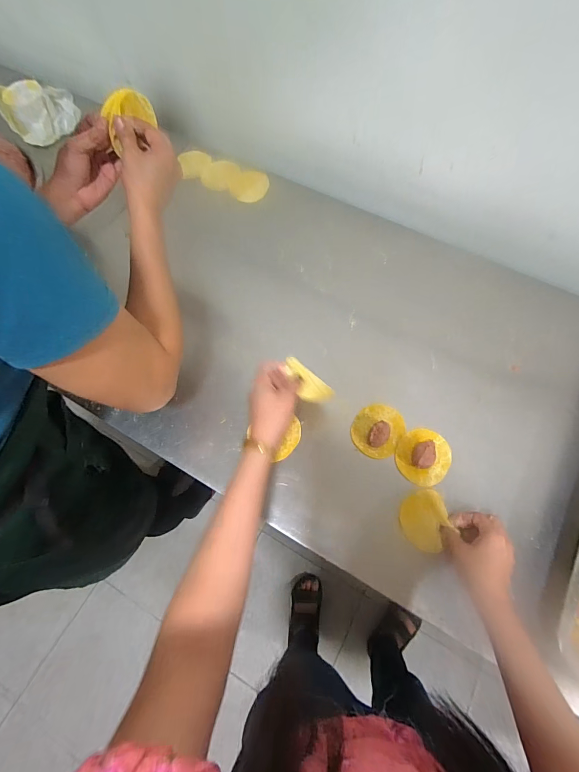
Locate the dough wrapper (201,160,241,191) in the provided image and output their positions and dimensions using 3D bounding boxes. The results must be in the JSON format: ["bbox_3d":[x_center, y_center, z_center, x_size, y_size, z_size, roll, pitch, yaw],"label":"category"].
[{"bbox_3d":[-0.149,-0.452,0.751,0.070,0.004,0.084,23,72,10],"label":"dough wrapper"}]

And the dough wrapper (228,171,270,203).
[{"bbox_3d":[-0.086,-0.418,0.735,0.080,0.004,0.080,-1,72,3],"label":"dough wrapper"}]

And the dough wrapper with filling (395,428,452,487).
[{"bbox_3d":[0.201,0.105,0.525,0.079,0.034,0.083,0,68,0],"label":"dough wrapper with filling"}]

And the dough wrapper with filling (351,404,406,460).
[{"bbox_3d":[0.136,0.064,0.537,0.074,0.028,0.085,31,72,12],"label":"dough wrapper with filling"}]

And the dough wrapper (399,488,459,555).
[{"bbox_3d":[0.192,0.189,0.493,0.069,0.009,0.075,-27,71,-10],"label":"dough wrapper"}]

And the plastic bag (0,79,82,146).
[{"bbox_3d":[-0.544,-0.606,0.765,0.150,0.075,0.109,-31,72,-11],"label":"plastic bag"}]

